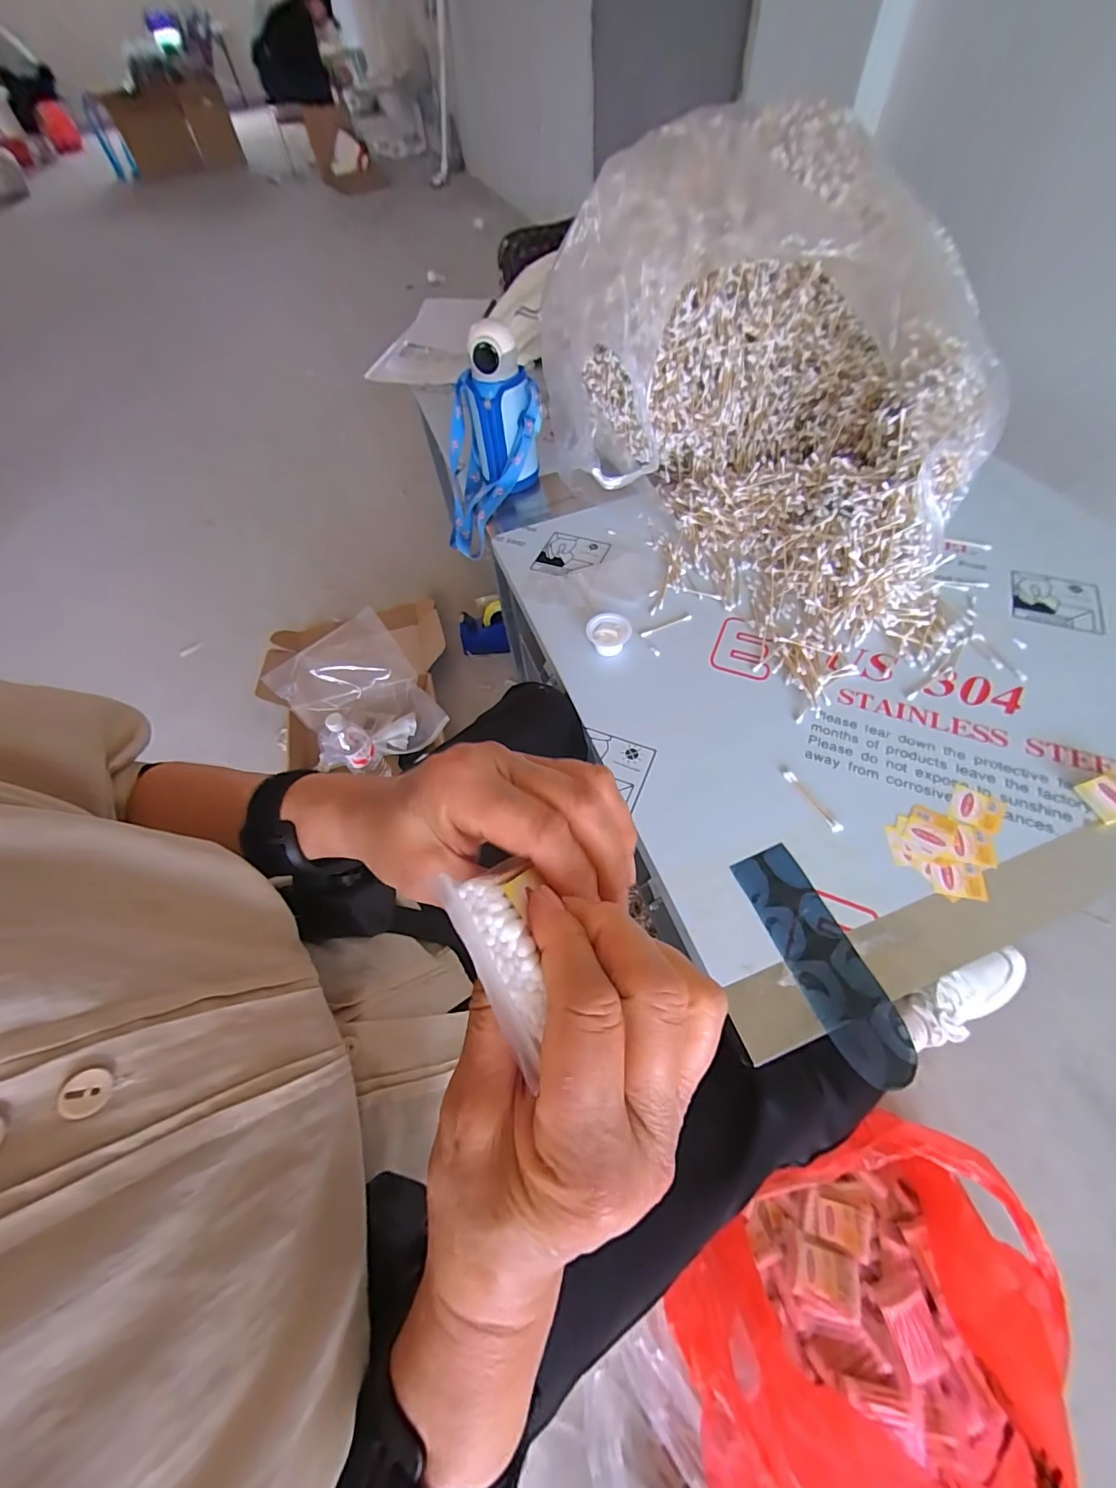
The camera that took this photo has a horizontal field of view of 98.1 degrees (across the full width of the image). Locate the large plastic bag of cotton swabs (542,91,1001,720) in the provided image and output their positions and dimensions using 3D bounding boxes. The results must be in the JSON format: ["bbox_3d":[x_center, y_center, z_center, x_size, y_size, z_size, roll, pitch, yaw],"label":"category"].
[{"bbox_3d":[0.318,-0.454,0.622,0.512,0.329,0.727,-25,60,-10],"label":"large plastic bag of cotton swabs"}]

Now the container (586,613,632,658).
[{"bbox_3d":[0.064,-0.137,0.608,0.054,0.030,0.048,5,59,7],"label":"container"}]

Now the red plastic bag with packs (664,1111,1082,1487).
[{"bbox_3d":[0.334,0.616,0.528,0.418,0.224,0.278,-8,59,-2],"label":"red plastic bag with packs"}]

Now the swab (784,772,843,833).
[{"bbox_3d":[0.257,0.057,0.489,0.011,0.004,0.075,-27,60,-12],"label":"swab"}]

